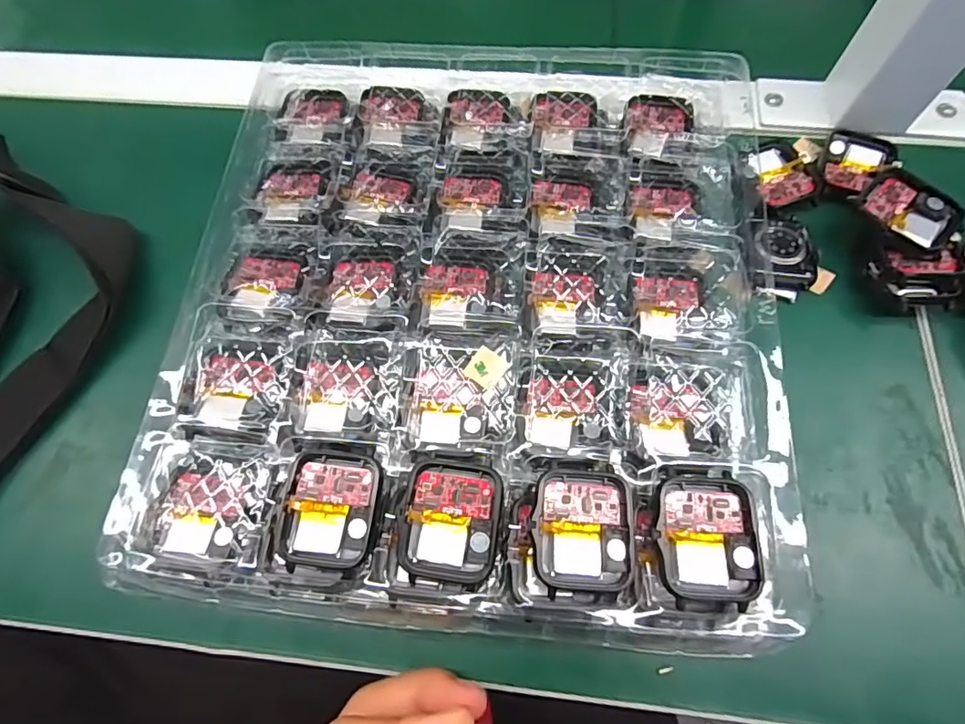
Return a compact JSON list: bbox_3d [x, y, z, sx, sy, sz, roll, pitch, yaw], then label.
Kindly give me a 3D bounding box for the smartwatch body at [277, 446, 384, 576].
[{"bbox_3d":[-0.059,0.058,0.203,0.037,0.007,0.045,7,69,4],"label":"smartwatch body"}]

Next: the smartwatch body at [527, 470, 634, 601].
[{"bbox_3d":[0.039,0.064,0.196,0.038,0.008,0.044,3,68,3],"label":"smartwatch body"}]

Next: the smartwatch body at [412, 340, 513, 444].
[{"bbox_3d":[-0.009,0.014,0.225,0.042,0.011,0.042,6,69,4],"label":"smartwatch body"}]

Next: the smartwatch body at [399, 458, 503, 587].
[{"bbox_3d":[-0.012,0.061,0.198,0.037,0.007,0.044,8,69,5],"label":"smartwatch body"}]

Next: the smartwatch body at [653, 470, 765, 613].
[{"bbox_3d":[0.084,0.066,0.191,0.037,0.007,0.045,3,68,3],"label":"smartwatch body"}]

